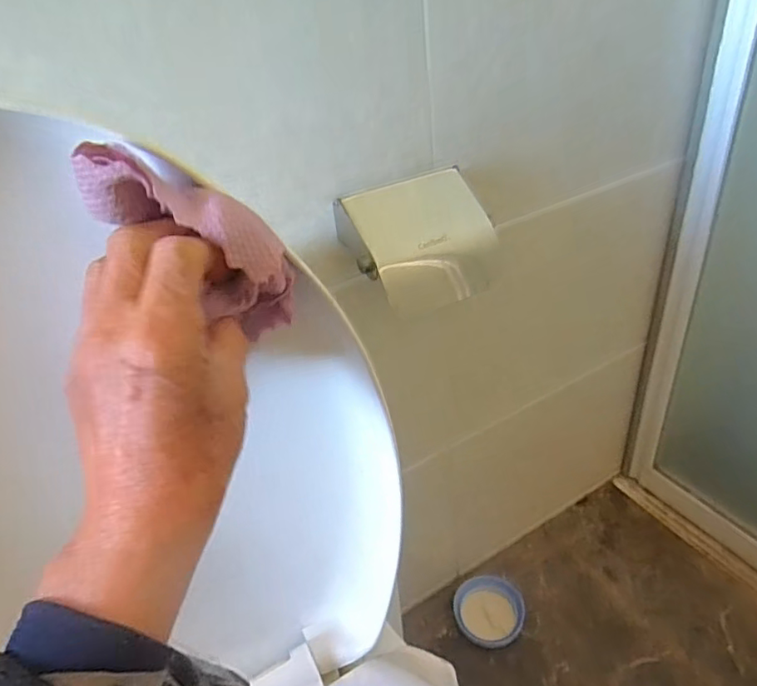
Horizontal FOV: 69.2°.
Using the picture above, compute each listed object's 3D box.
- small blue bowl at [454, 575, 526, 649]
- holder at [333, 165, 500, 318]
[{"bbox_3d":[0.179,0.429,0.881,0.108,0.025,0.100,-4,38,4],"label":"small blue bowl"},{"bbox_3d":[0.039,-0.096,0.507,0.134,0.079,0.095,-21,37,-18],"label":"holder"}]

